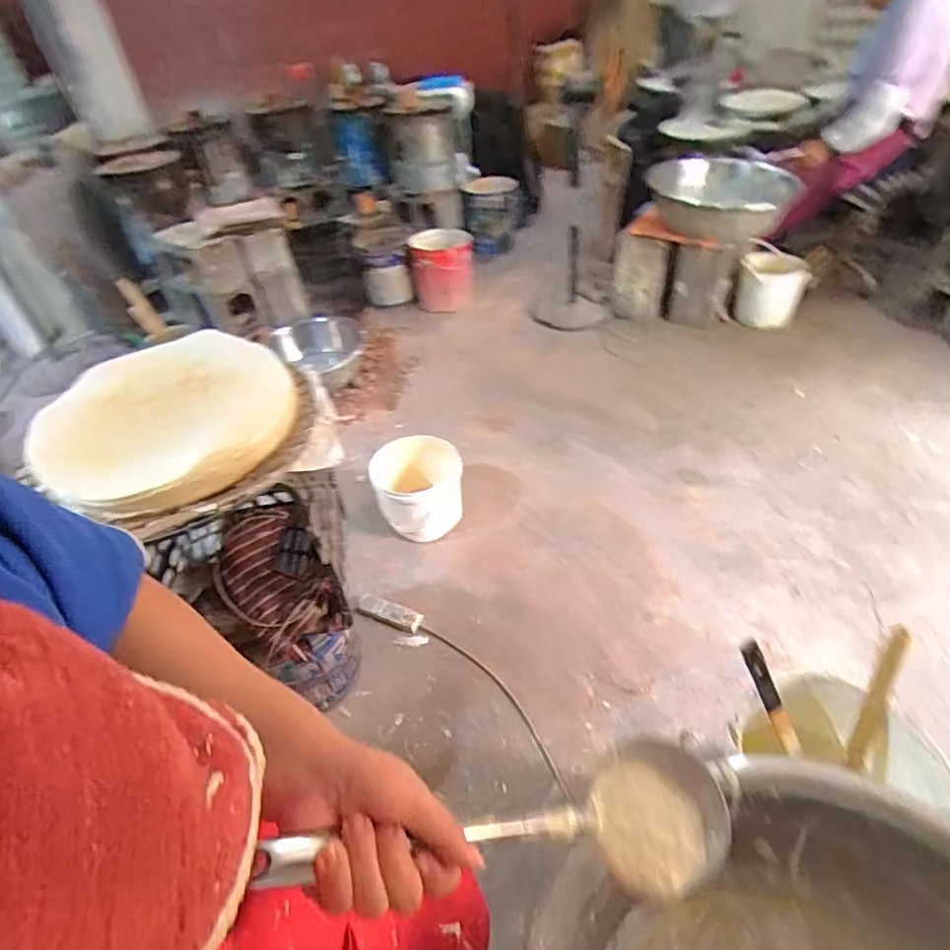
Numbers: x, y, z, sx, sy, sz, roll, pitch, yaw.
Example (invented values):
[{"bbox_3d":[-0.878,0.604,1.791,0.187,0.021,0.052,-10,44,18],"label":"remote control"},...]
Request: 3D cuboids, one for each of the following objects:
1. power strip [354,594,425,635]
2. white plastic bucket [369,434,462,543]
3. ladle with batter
[{"bbox_3d":[-0.241,0.395,1.597,0.187,0.038,0.068,12,47,19],"label":"power strip"},{"bbox_3d":[-0.173,0.061,1.791,0.275,0.253,0.262,-10,43,-3],"label":"white plastic bucket"},{"bbox_3d":[0.027,0.228,0.356,0.317,0.063,0.090,12,41,-27],"label":"ladle with batter"}]

